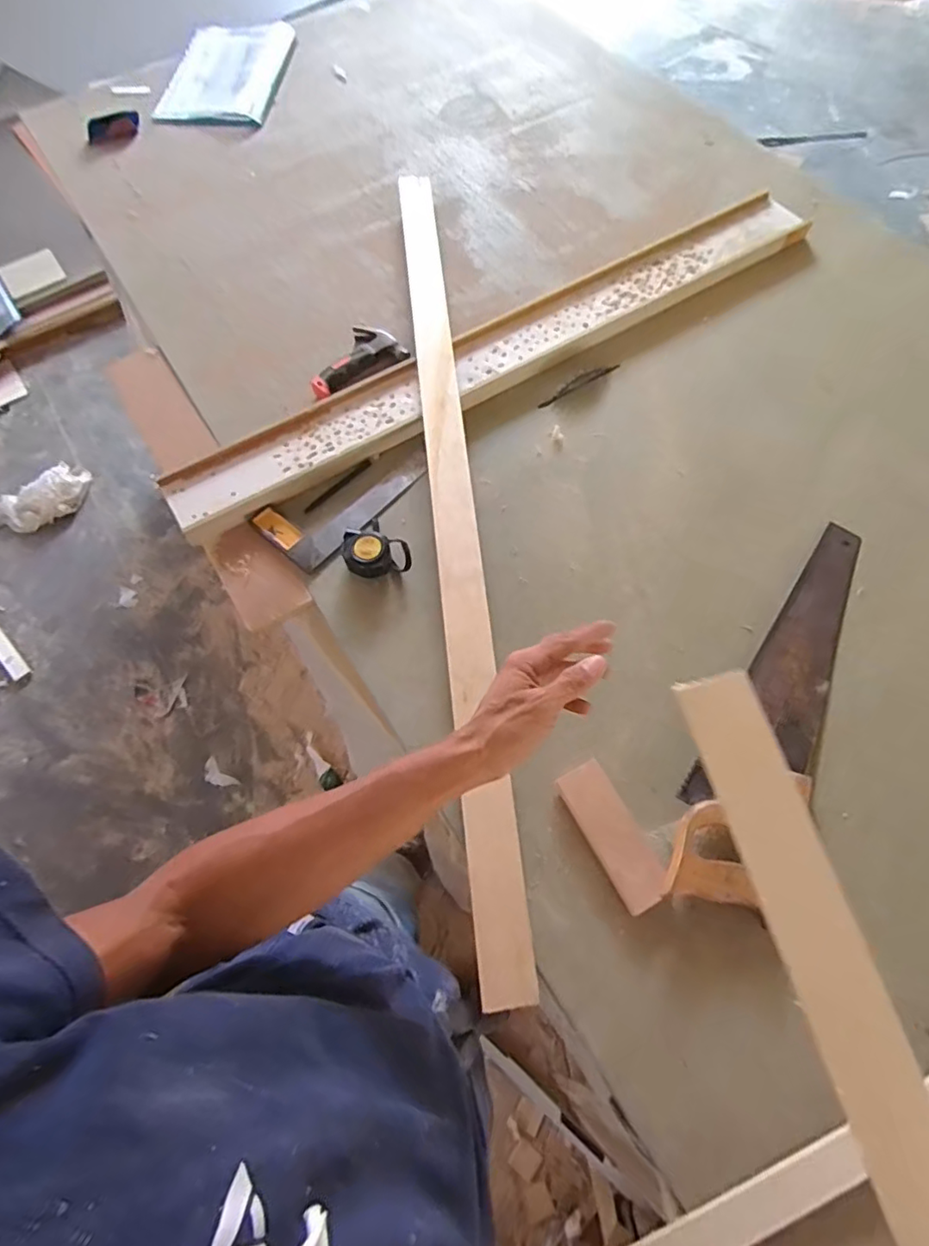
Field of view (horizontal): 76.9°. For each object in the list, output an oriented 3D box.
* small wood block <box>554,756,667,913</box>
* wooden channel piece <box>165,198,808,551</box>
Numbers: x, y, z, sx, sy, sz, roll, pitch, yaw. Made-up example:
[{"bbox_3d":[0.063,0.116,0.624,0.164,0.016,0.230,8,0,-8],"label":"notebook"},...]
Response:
[{"bbox_3d":[0.160,0.226,0.629,0.057,0.025,0.148,-27,68,-9],"label":"small wood block"},{"bbox_3d":[0.074,-0.434,0.922,1.128,0.034,0.135,-30,68,-10],"label":"wooden channel piece"}]

